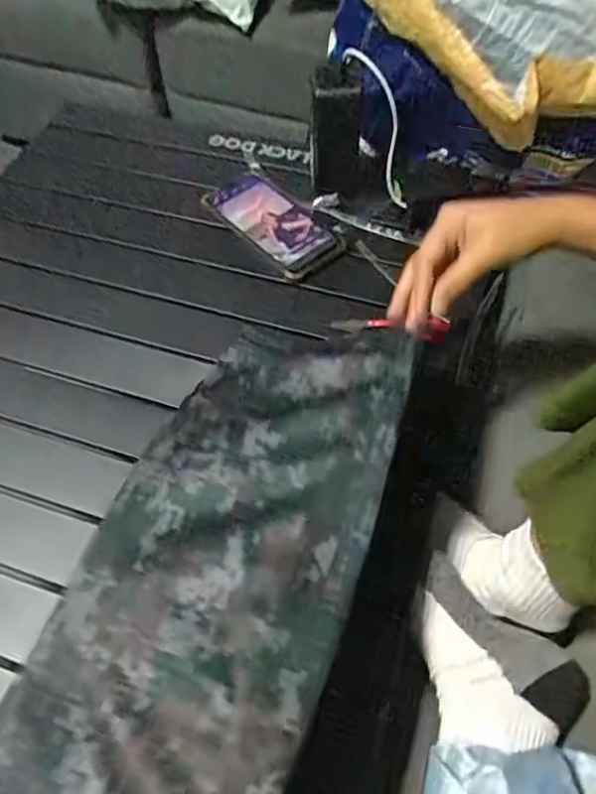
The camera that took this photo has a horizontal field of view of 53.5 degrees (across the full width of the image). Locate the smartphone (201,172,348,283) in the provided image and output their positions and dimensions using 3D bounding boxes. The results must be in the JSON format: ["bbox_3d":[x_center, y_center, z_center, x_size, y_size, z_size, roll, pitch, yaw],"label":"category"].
[{"bbox_3d":[-0.028,-0.201,0.662,0.087,0.013,0.180,-37,63,-20],"label":"smartphone"}]

